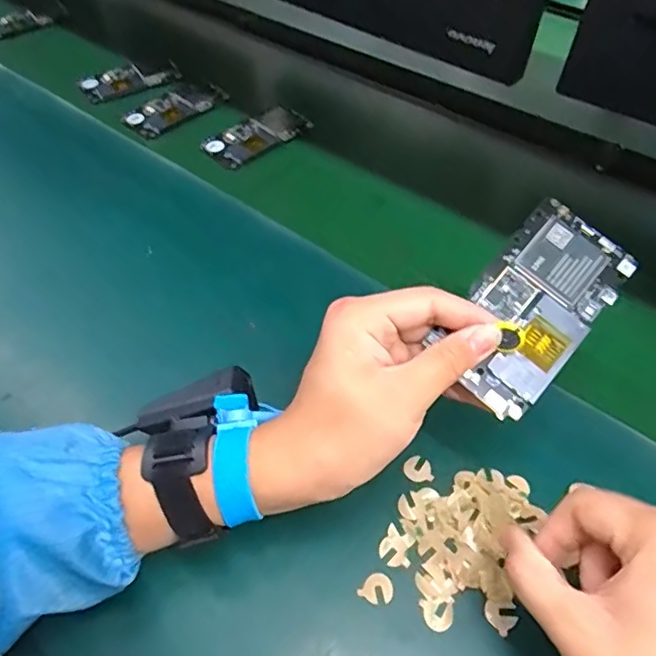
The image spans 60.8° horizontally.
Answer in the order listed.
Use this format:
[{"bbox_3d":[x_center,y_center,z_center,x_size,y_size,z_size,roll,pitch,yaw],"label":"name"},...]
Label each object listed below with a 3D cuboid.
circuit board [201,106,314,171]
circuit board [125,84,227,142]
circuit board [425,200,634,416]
[{"bbox_3d":[-0.081,-0.220,0.632,0.069,0.004,0.114,34,56,29],"label":"circuit board"},{"bbox_3d":[-0.186,-0.267,0.675,0.118,0.007,0.064,-36,56,-28],"label":"circuit board"},{"bbox_3d":[0.118,-0.014,0.320,0.067,0.008,0.123,41,78,11],"label":"circuit board"}]

